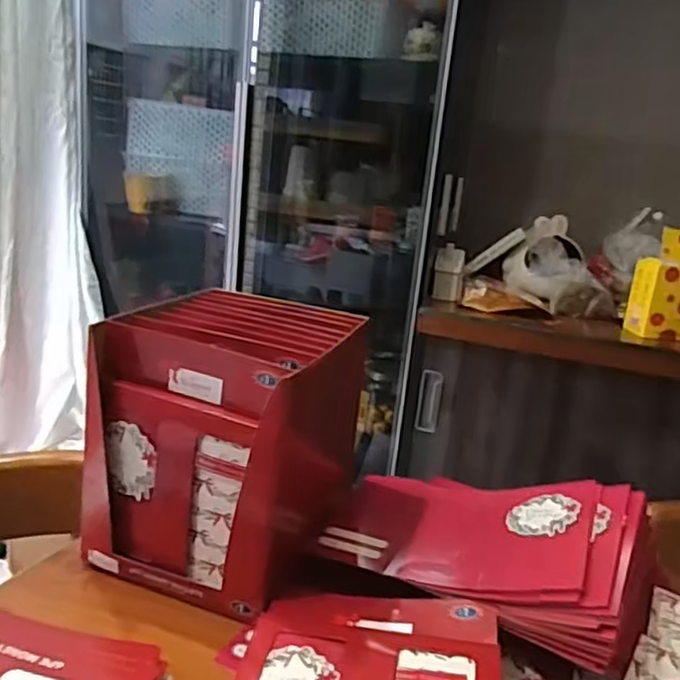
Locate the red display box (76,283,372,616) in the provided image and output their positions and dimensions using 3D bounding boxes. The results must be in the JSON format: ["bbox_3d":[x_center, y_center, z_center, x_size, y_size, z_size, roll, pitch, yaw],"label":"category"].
[{"bbox_3d":[-0.110,0.097,0.655,0.202,0.222,0.193,11,17,15],"label":"red display box"}]

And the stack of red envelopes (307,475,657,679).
[{"bbox_3d":[0.130,0.181,0.629,0.299,0.091,0.176,16,19,30],"label":"stack of red envelopes"}]

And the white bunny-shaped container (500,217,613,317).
[{"bbox_3d":[0.461,-0.148,1.375,0.222,0.183,0.104,9,17,11],"label":"white bunny-shaped container"}]

